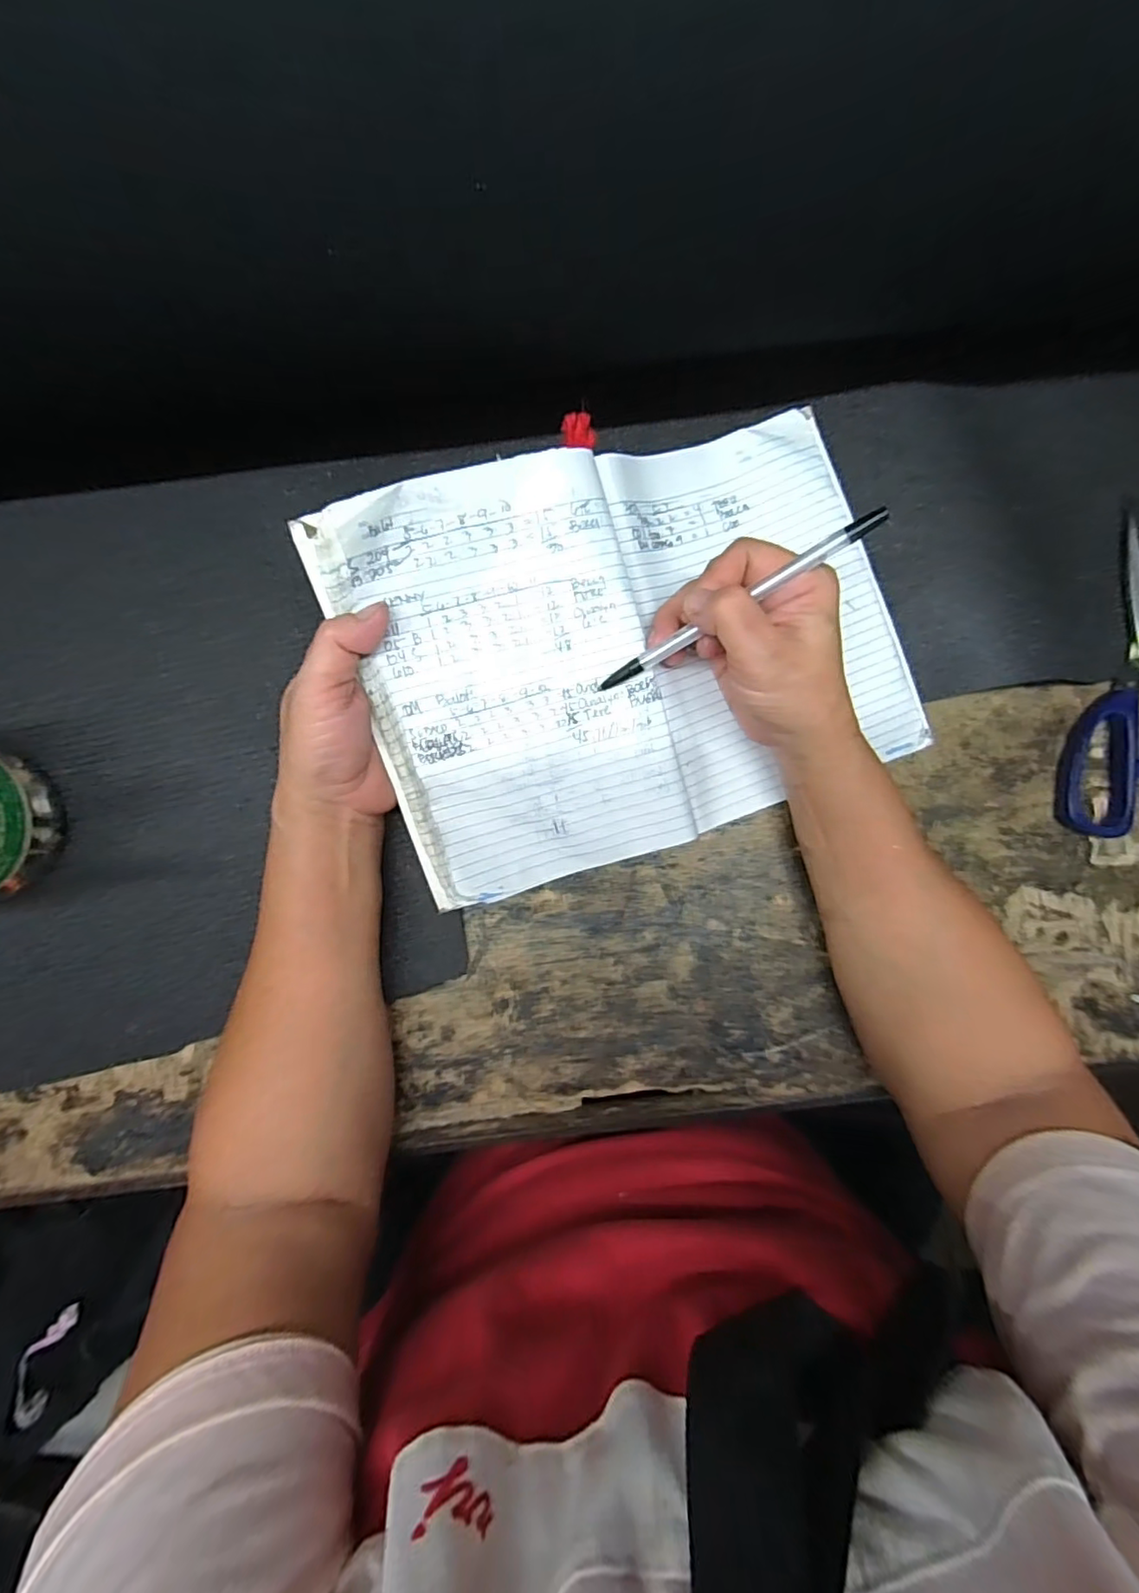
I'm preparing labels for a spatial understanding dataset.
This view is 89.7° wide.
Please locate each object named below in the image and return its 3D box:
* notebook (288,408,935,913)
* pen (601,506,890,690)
[{"bbox_3d":[0.037,-0.071,0.276,0.276,0.081,0.190,-21,90,0],"label":"notebook"},{"bbox_3d":[0.073,-0.086,0.261,0.137,0.009,0.008,-29,90,21],"label":"pen"}]

